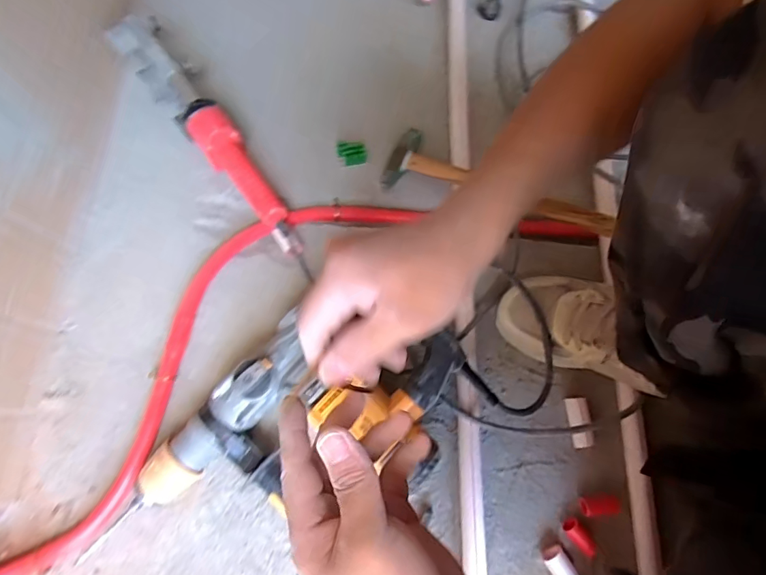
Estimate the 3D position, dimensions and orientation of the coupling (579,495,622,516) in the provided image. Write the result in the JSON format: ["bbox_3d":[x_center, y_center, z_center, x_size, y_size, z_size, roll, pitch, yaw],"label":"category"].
[{"bbox_3d":[0.256,0.255,0.530,0.047,0.016,0.020,-5,72,-4],"label":"coupling"}]

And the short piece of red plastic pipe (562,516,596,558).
[{"bbox_3d":[0.227,0.286,0.520,0.020,0.014,0.040,-39,77,-13],"label":"short piece of red plastic pipe"}]

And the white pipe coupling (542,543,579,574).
[{"bbox_3d":[0.201,0.315,0.510,0.028,0.022,0.040,-32,76,-11],"label":"white pipe coupling"}]

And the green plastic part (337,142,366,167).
[{"bbox_3d":[-0.044,-0.190,0.642,0.040,0.025,0.028,-10,72,-5],"label":"green plastic part"}]

